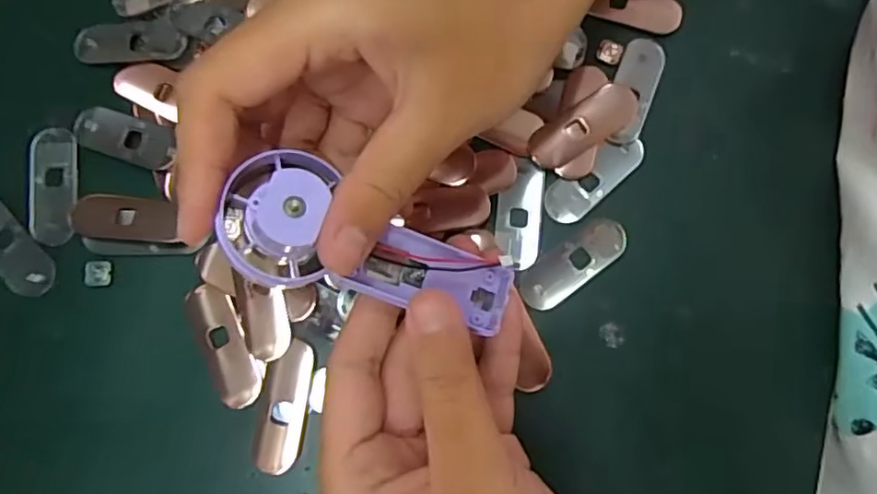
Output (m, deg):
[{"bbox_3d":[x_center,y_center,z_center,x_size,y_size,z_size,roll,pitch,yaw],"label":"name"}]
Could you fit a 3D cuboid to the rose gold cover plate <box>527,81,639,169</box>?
[{"bbox_3d":[0.062,-0.051,0.271,0.050,0.004,0.019,-33,82,-6],"label":"rose gold cover plate"}]

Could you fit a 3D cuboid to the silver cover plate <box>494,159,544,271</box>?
[{"bbox_3d":[0.034,-0.015,0.266,0.019,0.004,0.047,5,80,1],"label":"silver cover plate"}]

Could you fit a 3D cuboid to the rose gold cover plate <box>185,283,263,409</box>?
[{"bbox_3d":[-0.085,0.038,0.252,0.018,0.004,0.049,-25,81,-4],"label":"rose gold cover plate"}]

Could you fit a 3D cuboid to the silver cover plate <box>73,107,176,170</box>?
[{"bbox_3d":[-0.130,-0.046,0.266,0.048,0.008,0.018,18,80,3],"label":"silver cover plate"}]

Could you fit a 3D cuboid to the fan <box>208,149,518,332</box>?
[{"bbox_3d":[-0.019,0.002,0.197,0.093,0.027,0.036,21,78,-32],"label":"fan"}]

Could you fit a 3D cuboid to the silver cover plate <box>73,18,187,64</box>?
[{"bbox_3d":[-0.132,-0.088,0.274,0.049,0.005,0.018,0,80,0],"label":"silver cover plate"}]

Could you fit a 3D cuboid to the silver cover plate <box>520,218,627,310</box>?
[{"bbox_3d":[0.055,0.007,0.261,0.049,0.004,0.018,-35,82,-6],"label":"silver cover plate"}]

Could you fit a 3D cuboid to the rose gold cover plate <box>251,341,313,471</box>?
[{"bbox_3d":[-0.060,0.061,0.249,0.018,0.008,0.049,9,80,2],"label":"rose gold cover plate"}]

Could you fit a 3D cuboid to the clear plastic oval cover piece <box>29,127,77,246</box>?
[{"bbox_3d":[-0.161,-0.026,0.266,0.021,0.004,0.050,-6,80,-1],"label":"clear plastic oval cover piece"}]

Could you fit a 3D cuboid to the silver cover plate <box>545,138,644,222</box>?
[{"bbox_3d":[0.065,-0.029,0.267,0.048,0.004,0.017,-39,82,-6],"label":"silver cover plate"}]

